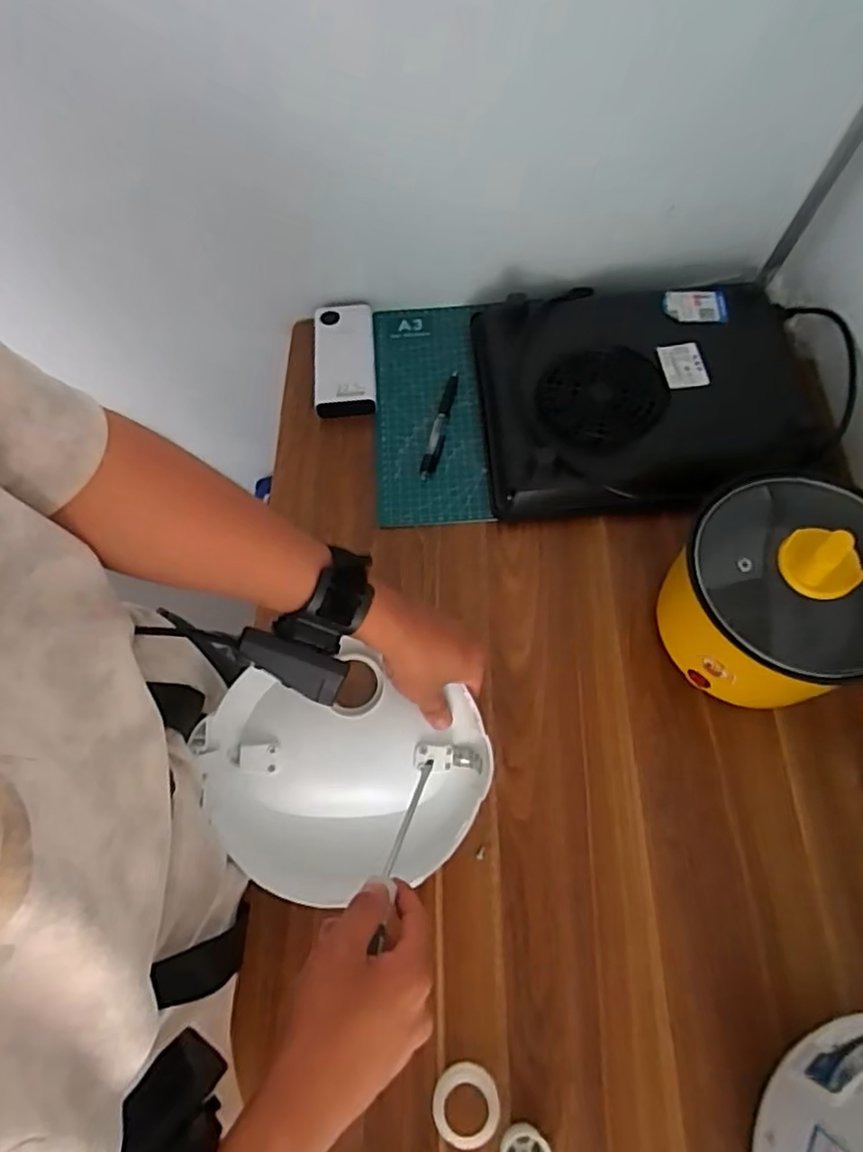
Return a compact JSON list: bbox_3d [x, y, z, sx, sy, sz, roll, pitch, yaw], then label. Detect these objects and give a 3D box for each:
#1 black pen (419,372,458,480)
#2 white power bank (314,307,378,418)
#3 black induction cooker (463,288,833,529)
[{"bbox_3d":[0.011,-0.167,0.688,0.016,0.013,0.143,12,67,6],"label":"black pen"},{"bbox_3d":[-0.101,-0.250,0.721,0.069,0.031,0.146,-5,66,-1],"label":"white power bank"},{"bbox_3d":[0.228,-0.201,0.669,0.345,0.066,0.289,-4,66,-1],"label":"black induction cooker"}]

